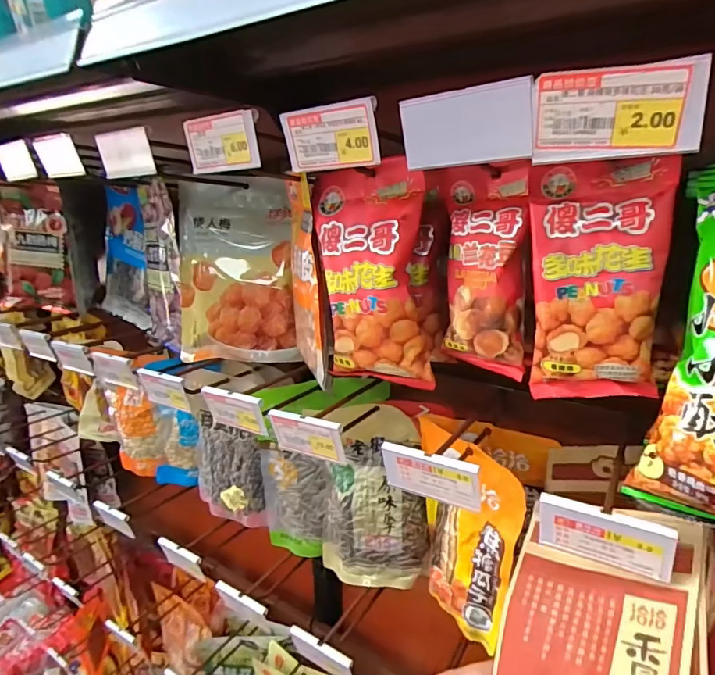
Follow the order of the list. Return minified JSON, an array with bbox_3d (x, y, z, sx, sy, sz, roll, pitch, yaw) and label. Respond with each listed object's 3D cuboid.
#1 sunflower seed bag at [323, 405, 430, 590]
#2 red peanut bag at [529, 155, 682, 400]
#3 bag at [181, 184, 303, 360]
[{"bbox_3d":[0.021,0.198,0.592,0.129,0.233,0.044,3,19,14],"label":"sunflower seed bag"},{"bbox_3d":[0.160,-0.035,0.326,0.085,0.157,0.017,7,21,24],"label":"red peanut bag"},{"bbox_3d":[-0.155,-0.080,0.609,0.146,0.217,0.045,-5,19,-11],"label":"bag"}]

